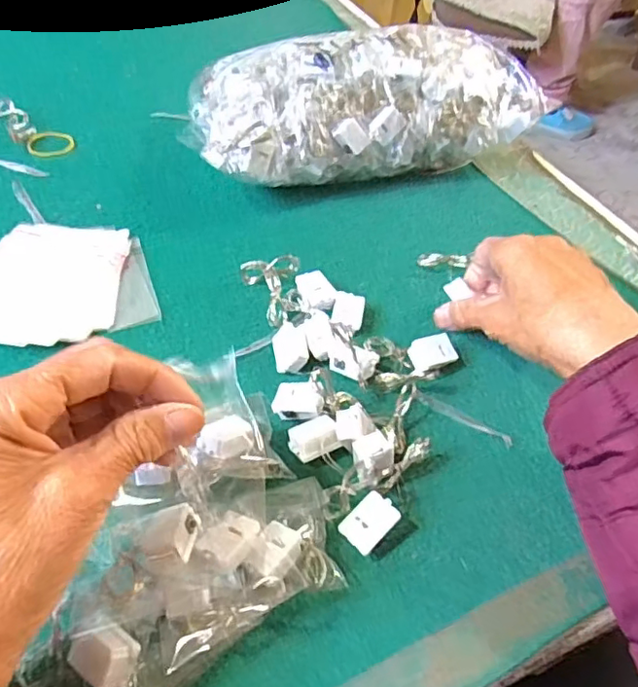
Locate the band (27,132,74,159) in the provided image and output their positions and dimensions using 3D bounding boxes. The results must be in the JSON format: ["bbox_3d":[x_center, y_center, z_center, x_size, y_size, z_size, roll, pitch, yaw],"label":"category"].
[{"bbox_3d":[-0.231,-0.171,0.507,0.038,0.005,0.035,-13,53,-16],"label":"band"}]

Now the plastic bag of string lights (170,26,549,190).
[{"bbox_3d":[0.033,-0.193,0.492,0.274,0.092,0.113,-10,52,-14],"label":"plastic bag of string lights"}]

